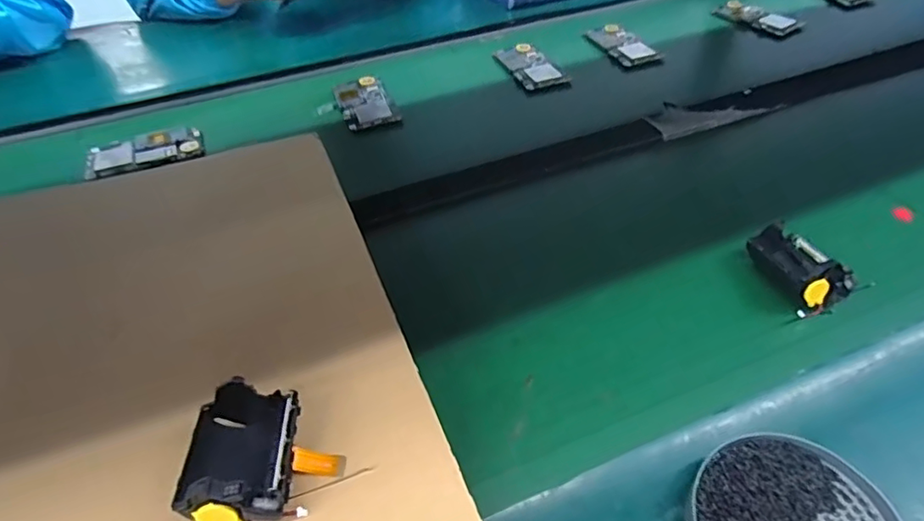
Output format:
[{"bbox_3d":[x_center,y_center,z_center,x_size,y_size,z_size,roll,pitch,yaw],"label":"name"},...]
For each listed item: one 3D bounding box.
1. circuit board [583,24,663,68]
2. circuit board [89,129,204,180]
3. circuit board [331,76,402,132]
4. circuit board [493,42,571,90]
[{"bbox_3d":[0.226,-0.310,0.811,0.064,0.010,0.122,-18,48,-15],"label":"circuit board"},{"bbox_3d":[-0.361,-0.123,0.646,0.121,0.010,0.067,-17,48,-14],"label":"circuit board"},{"bbox_3d":[-0.123,-0.200,0.719,0.065,0.011,0.122,-17,48,-14],"label":"circuit board"},{"bbox_3d":[0.091,-0.266,0.773,0.064,0.009,0.116,-19,48,-16],"label":"circuit board"}]

